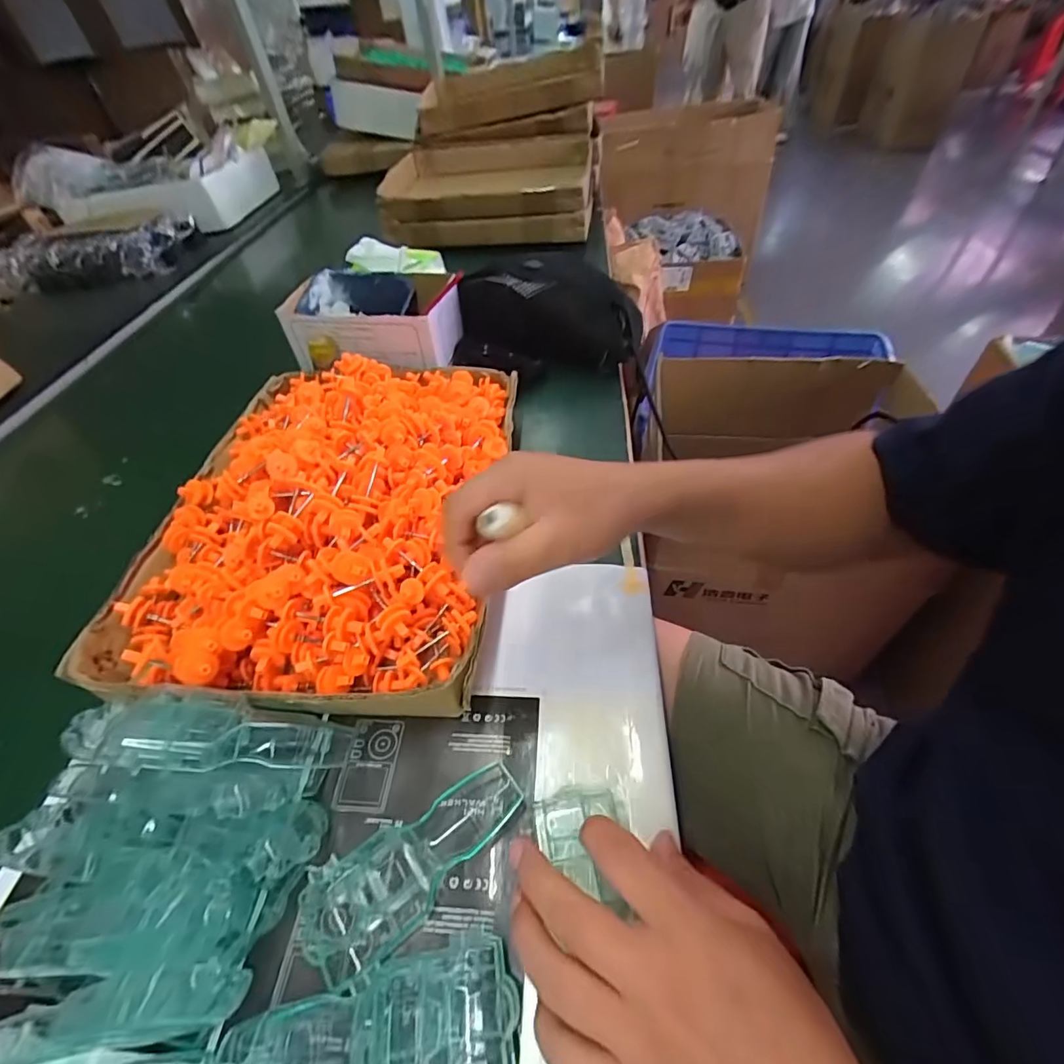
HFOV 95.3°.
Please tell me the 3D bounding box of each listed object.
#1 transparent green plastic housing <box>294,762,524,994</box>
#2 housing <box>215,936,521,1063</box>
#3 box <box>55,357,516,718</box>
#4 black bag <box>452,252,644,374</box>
[{"bbox_3d":[-0.066,0.181,0.274,0.126,0.014,0.053,-35,54,-22],"label":"transparent green plastic housing"},{"bbox_3d":[-0.076,0.228,0.219,0.138,0.036,0.053,-10,49,-2],"label":"housing"},{"bbox_3d":[-0.164,-0.037,0.423,0.282,0.090,0.372,-1,49,6],"label":"box"},{"bbox_3d":[0.018,-0.263,0.587,0.220,0.101,0.113,7,50,13],"label":"black bag"}]

